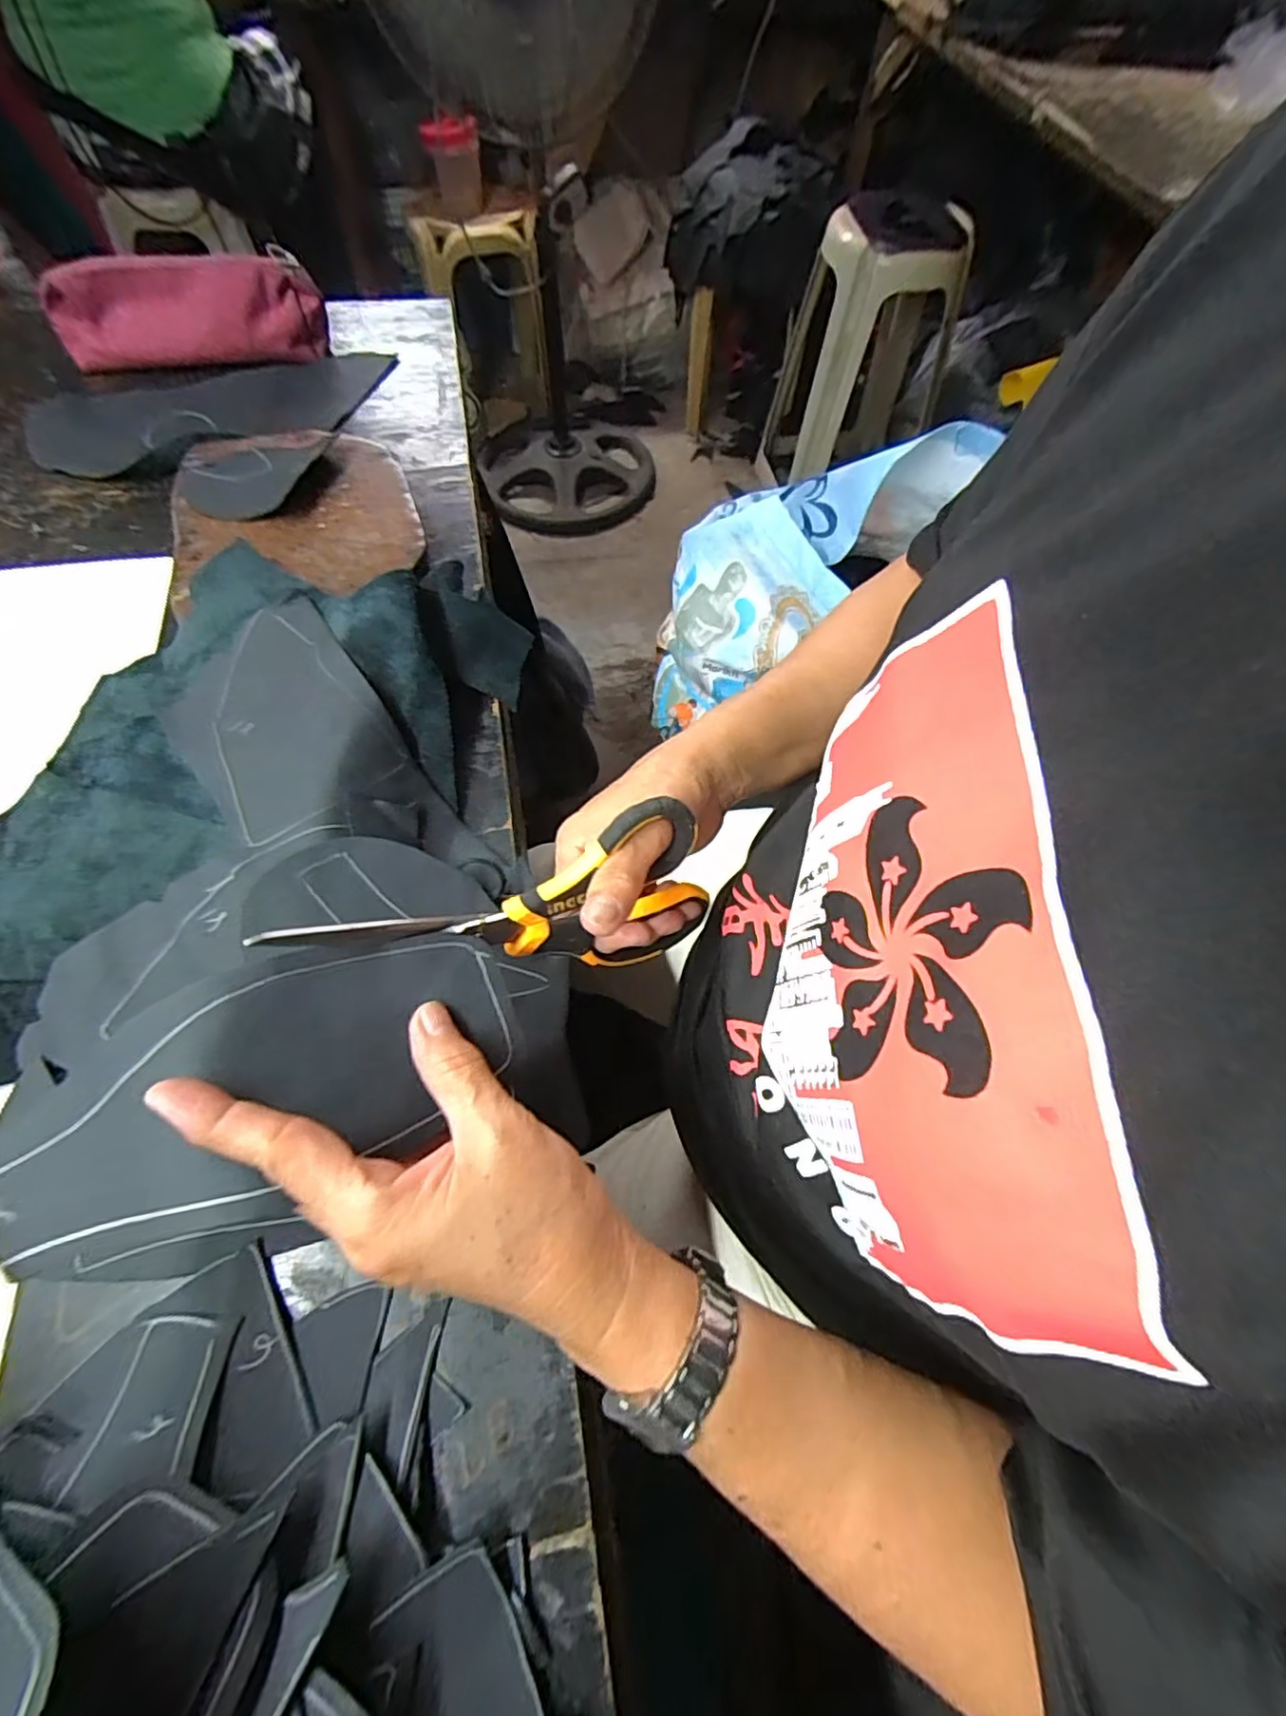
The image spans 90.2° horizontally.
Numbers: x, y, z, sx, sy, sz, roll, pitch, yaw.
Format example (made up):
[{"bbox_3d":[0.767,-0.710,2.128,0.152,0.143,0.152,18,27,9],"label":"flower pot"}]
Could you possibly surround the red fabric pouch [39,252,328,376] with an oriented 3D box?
[{"bbox_3d":[-0.416,-0.493,0.582,0.230,0.077,0.051,-6,63,-6],"label":"red fabric pouch"}]

